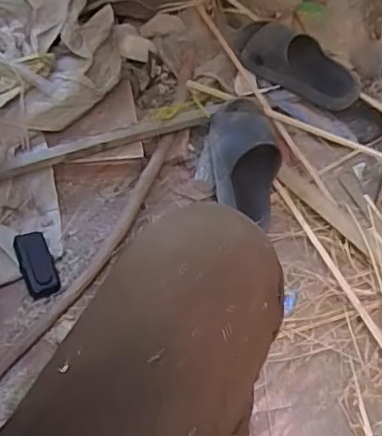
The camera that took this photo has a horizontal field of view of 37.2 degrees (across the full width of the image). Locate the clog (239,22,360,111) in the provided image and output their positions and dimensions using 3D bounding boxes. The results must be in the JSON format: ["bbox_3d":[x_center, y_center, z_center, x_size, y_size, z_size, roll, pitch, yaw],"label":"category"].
[{"bbox_3d":[0.221,-0.317,1.155,0.266,0.084,0.098,28,58,15],"label":"clog"}]

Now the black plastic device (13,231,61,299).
[{"bbox_3d":[-0.247,0.074,0.907,0.051,0.020,0.108,-19,70,-17],"label":"black plastic device"}]

